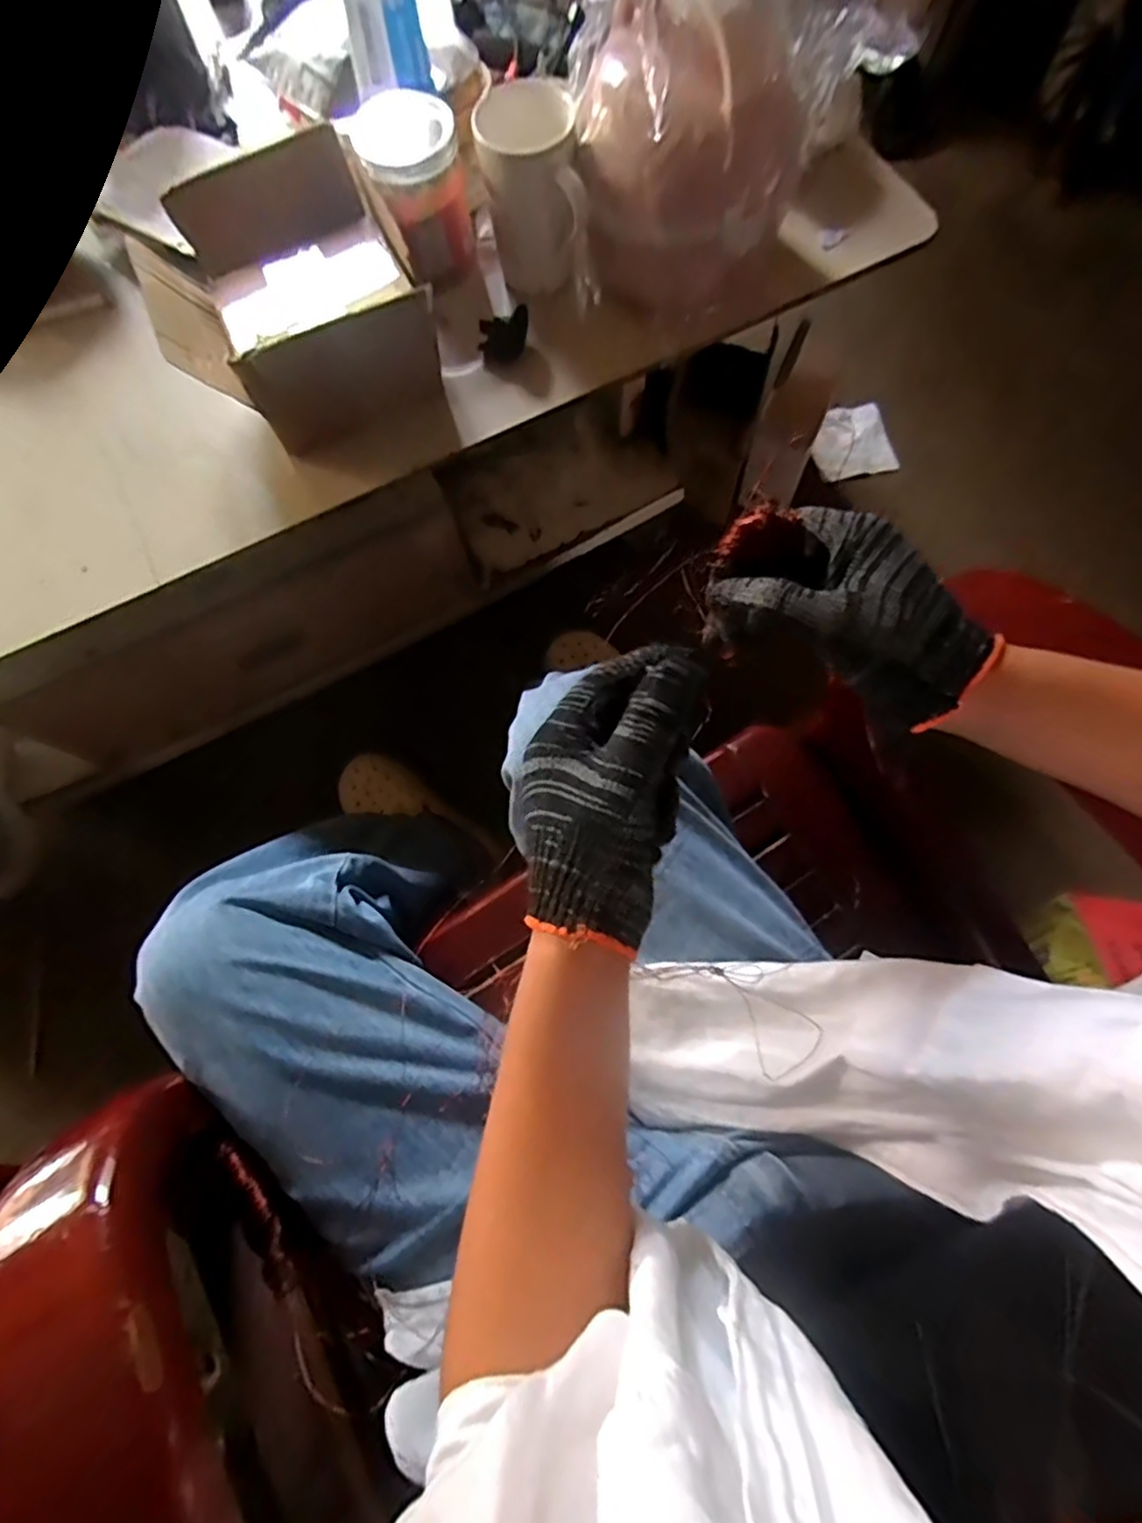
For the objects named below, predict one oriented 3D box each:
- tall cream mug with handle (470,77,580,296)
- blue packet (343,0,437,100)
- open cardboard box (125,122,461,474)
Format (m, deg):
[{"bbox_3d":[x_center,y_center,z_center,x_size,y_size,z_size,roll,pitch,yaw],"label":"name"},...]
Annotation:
[{"bbox_3d":[-0.036,-0.478,0.574,0.087,0.122,0.094,-3,74,1],"label":"tall cream mug with handle"},{"bbox_3d":[-0.156,-0.613,0.561,0.061,0.014,0.108,-11,95,-5],"label":"blue packet"},{"bbox_3d":[-0.219,-0.358,0.556,0.195,0.124,0.210,-19,75,-3],"label":"open cardboard box"}]

